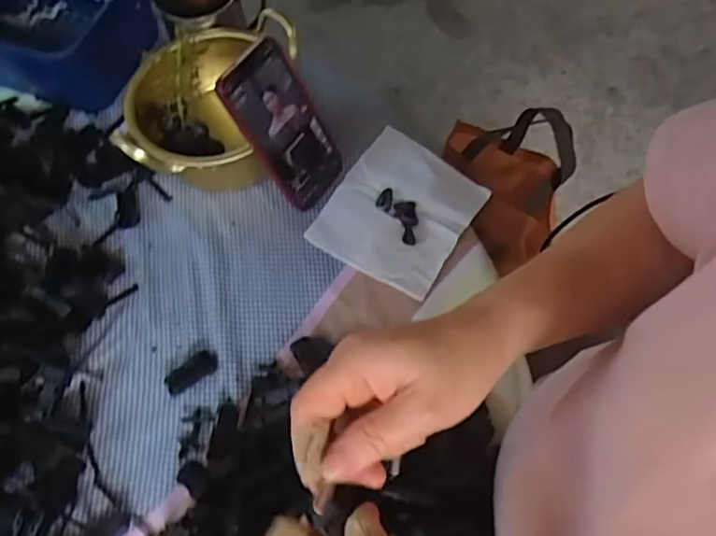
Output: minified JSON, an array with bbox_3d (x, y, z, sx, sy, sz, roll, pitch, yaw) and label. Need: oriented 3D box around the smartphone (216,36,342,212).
[{"bbox_3d":[-0.066,-0.132,0.553,0.013,0.162,0.078,16,62,39],"label":"smartphone"}]

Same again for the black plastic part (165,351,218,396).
[{"bbox_3d":[-0.151,0.093,0.520,0.048,0.013,0.021,-30,68,-13],"label":"black plastic part"}]

